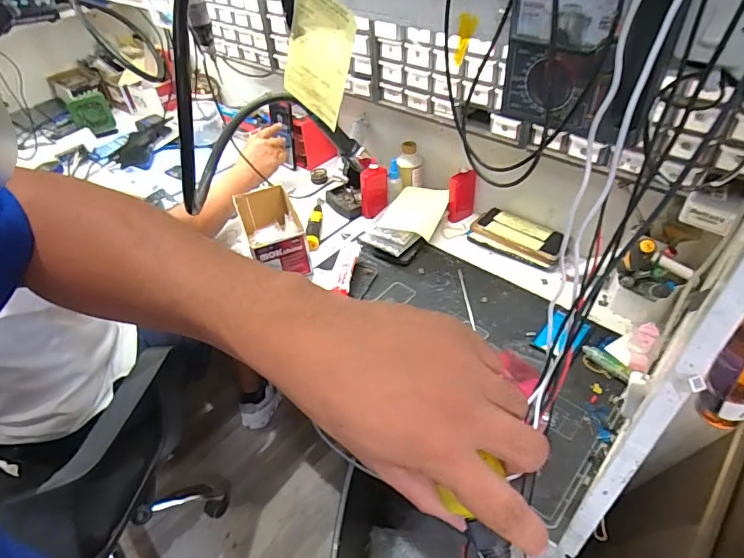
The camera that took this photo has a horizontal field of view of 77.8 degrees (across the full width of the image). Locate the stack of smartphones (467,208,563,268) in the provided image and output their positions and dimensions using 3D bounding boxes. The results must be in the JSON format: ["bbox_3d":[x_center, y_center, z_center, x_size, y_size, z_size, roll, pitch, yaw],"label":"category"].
[{"bbox_3d":[0.264,-0.079,0.841,0.160,0.020,0.079,23,78,27],"label":"stack of smartphones"}]

